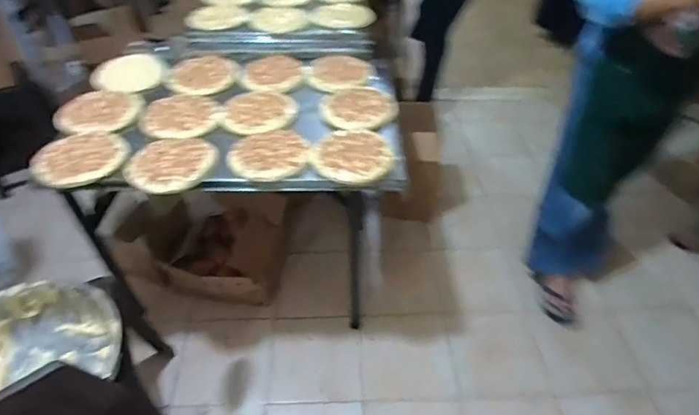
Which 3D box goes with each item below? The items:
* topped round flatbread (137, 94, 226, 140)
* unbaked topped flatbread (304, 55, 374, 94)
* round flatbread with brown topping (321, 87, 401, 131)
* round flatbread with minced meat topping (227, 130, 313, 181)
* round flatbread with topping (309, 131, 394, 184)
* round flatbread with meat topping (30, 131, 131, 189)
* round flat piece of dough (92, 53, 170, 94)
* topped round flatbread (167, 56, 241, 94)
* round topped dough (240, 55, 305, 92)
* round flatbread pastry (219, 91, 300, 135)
[{"bbox_3d":[-0.475,-0.263,1.265,0.229,0.021,0.213,0,46,0],"label":"topped round flatbread"},{"bbox_3d":[-0.032,-0.433,1.431,0.214,0.021,0.206,0,46,0],"label":"unbaked topped flatbread"},{"bbox_3d":[0.011,-0.282,1.277,0.185,0.042,0.203,34,55,29],"label":"round flatbread with brown topping"},{"bbox_3d":[-0.203,-0.140,1.140,0.199,0.022,0.192,-2,42,2],"label":"round flatbread with minced meat topping"},{"bbox_3d":[0.007,-0.128,1.109,0.198,0.030,0.204,-1,39,0],"label":"round flatbread with topping"},{"bbox_3d":[-0.662,-0.127,1.113,0.208,0.018,0.209,4,46,-4],"label":"round flatbread with meat topping"},{"bbox_3d":[-0.677,-0.411,1.380,0.215,0.023,0.196,0,46,0],"label":"round flat piece of dough"},{"bbox_3d":[-0.465,-0.425,1.430,0.207,0.017,0.210,0,46,0],"label":"topped round flatbread"},{"bbox_3d":[-0.245,-0.431,1.434,0.197,0.010,0.189,0,46,0],"label":"round topped dough"},{"bbox_3d":[-0.257,-0.281,1.294,0.214,0.021,0.199,0,46,0],"label":"round flatbread pastry"}]

